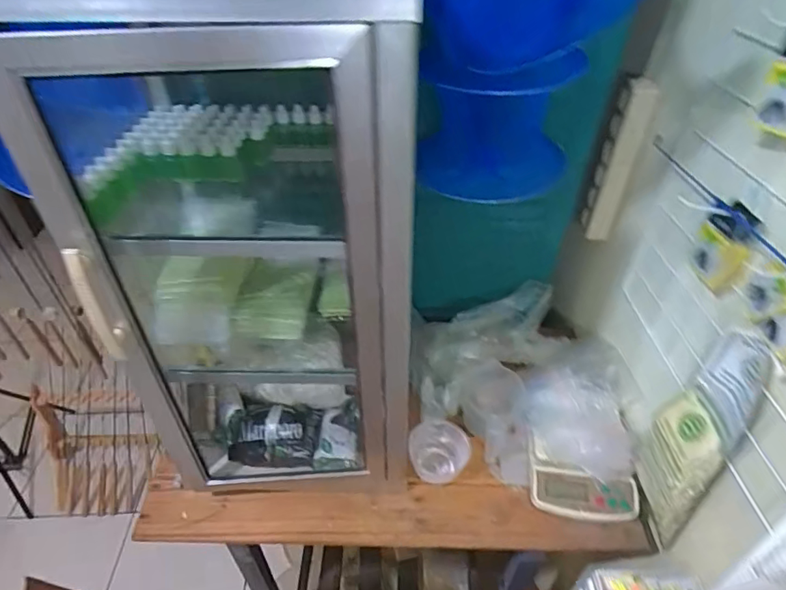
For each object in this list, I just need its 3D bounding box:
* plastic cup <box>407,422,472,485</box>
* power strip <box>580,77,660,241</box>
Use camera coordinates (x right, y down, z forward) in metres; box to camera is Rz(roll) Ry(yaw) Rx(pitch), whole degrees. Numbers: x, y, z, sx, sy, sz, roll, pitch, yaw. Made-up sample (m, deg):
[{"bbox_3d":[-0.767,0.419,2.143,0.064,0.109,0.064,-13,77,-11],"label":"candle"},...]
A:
[{"bbox_3d":[0.074,0.258,0.799,0.084,0.064,0.091,0,42,0],"label":"plastic cup"},{"bbox_3d":[0.355,-0.203,0.779,0.048,0.259,0.041,7,42,7],"label":"power strip"}]

